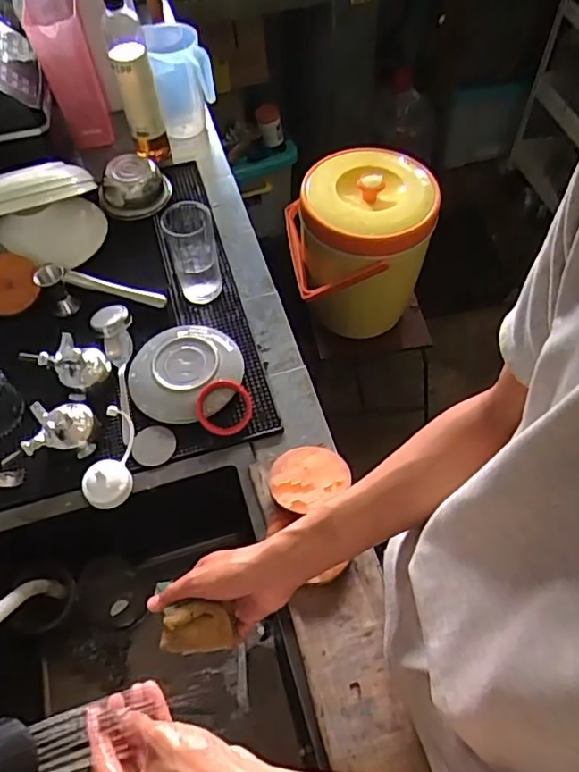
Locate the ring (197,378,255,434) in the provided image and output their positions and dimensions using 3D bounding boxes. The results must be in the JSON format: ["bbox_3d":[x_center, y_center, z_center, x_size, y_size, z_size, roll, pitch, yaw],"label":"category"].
[{"bbox_3d":[-0.086,0.028,0.763,0.073,0.009,0.073,2,78,-10],"label":"ring"}]

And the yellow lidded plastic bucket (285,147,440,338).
[{"bbox_3d":[0.164,-0.320,1.398,0.311,0.390,0.320,-1,57,2],"label":"yellow lidded plastic bucket"}]

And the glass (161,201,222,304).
[{"bbox_3d":[-0.141,-0.204,0.852,0.065,0.144,0.082,-8,57,-3],"label":"glass"}]

